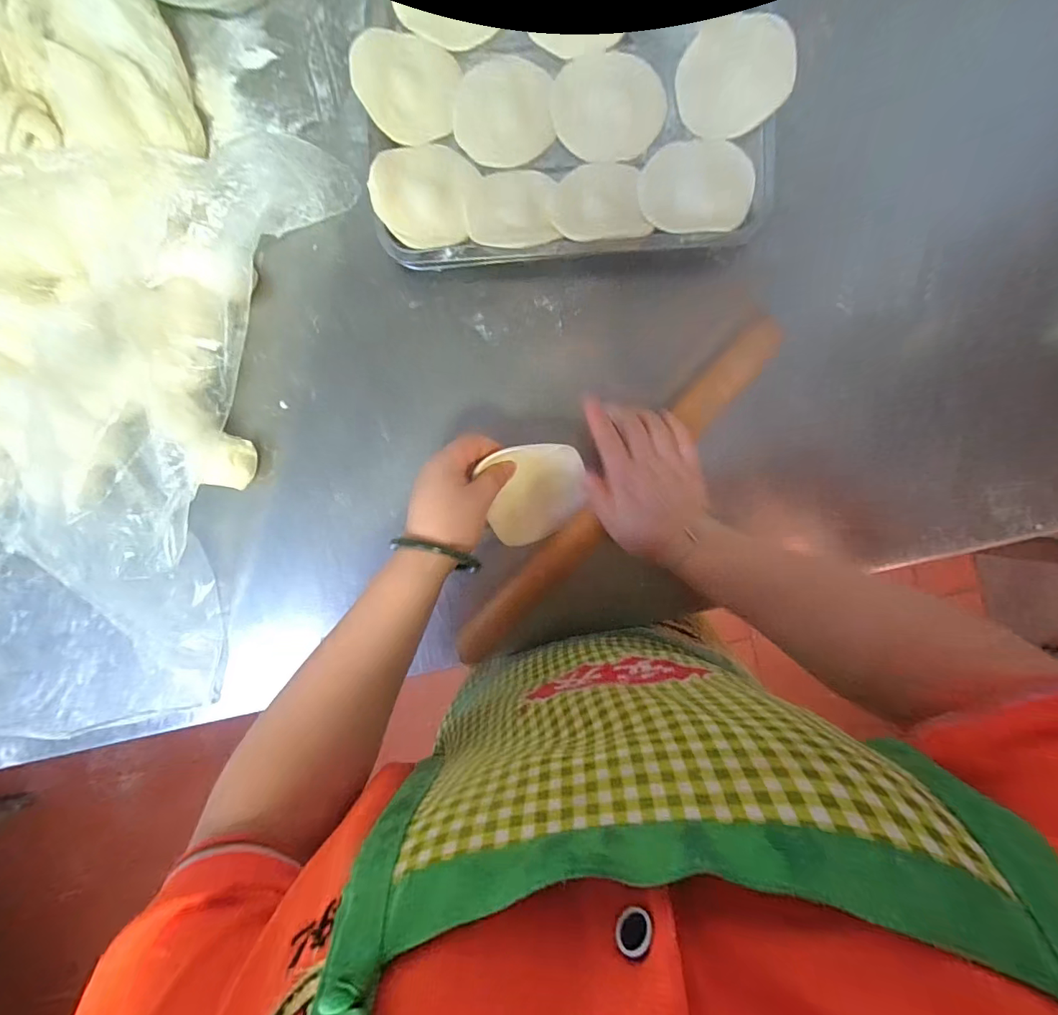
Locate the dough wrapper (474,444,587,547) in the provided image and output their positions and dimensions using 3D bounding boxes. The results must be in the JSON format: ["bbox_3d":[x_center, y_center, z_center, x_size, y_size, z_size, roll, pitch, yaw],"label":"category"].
[{"bbox_3d":[0.006,-0.013,0.388,0.085,0.011,0.086,-19,117,-14],"label":"dough wrapper"}]

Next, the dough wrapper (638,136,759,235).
[{"bbox_3d":[0.144,-0.278,0.394,0.094,0.008,0.089,1,83,2],"label":"dough wrapper"}]

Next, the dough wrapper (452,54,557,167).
[{"bbox_3d":[-0.022,-0.357,0.407,0.086,0.004,0.097,-2,93,2],"label":"dough wrapper"}]

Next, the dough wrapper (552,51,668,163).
[{"bbox_3d":[0.069,-0.357,0.404,0.094,0.004,0.099,0,93,2],"label":"dough wrapper"}]

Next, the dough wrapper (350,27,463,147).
[{"bbox_3d":[-0.109,-0.371,0.400,0.087,0.006,0.091,9,90,-14],"label":"dough wrapper"}]

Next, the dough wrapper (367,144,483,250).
[{"bbox_3d":[-0.095,-0.279,0.405,0.089,0.005,0.092,12,88,-4],"label":"dough wrapper"}]

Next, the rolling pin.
[{"bbox_3d":[0.076,-0.012,0.401,0.039,0.034,0.389,43,97,-1],"label":"rolling pin"}]

